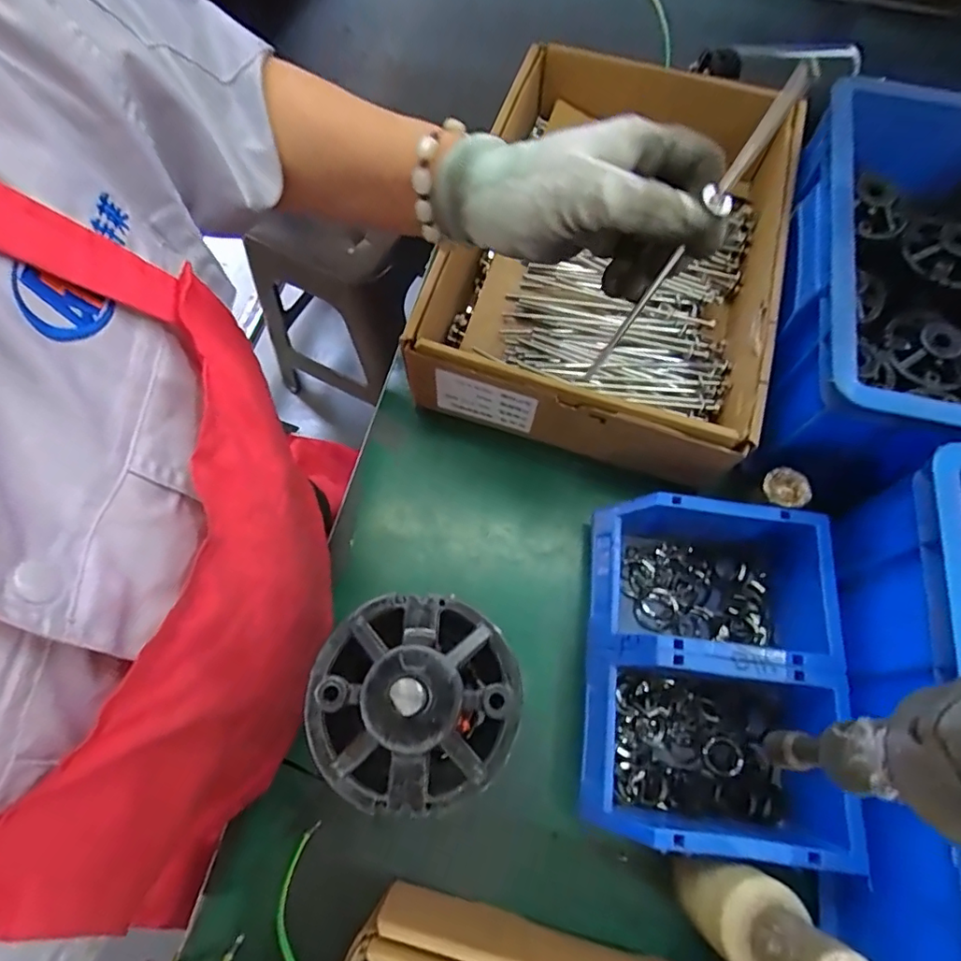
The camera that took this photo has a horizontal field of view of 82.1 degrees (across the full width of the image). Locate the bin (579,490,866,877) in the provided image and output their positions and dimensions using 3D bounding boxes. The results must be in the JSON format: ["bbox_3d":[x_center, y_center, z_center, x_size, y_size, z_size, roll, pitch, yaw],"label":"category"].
[{"bbox_3d":[0.158,0.126,0.379,0.163,0.074,0.210,6,68,1],"label":"bin"}]

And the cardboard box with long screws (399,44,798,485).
[{"bbox_3d":[0.118,-0.212,0.491,0.263,0.080,0.382,17,68,6],"label":"cardboard box with long screws"}]

